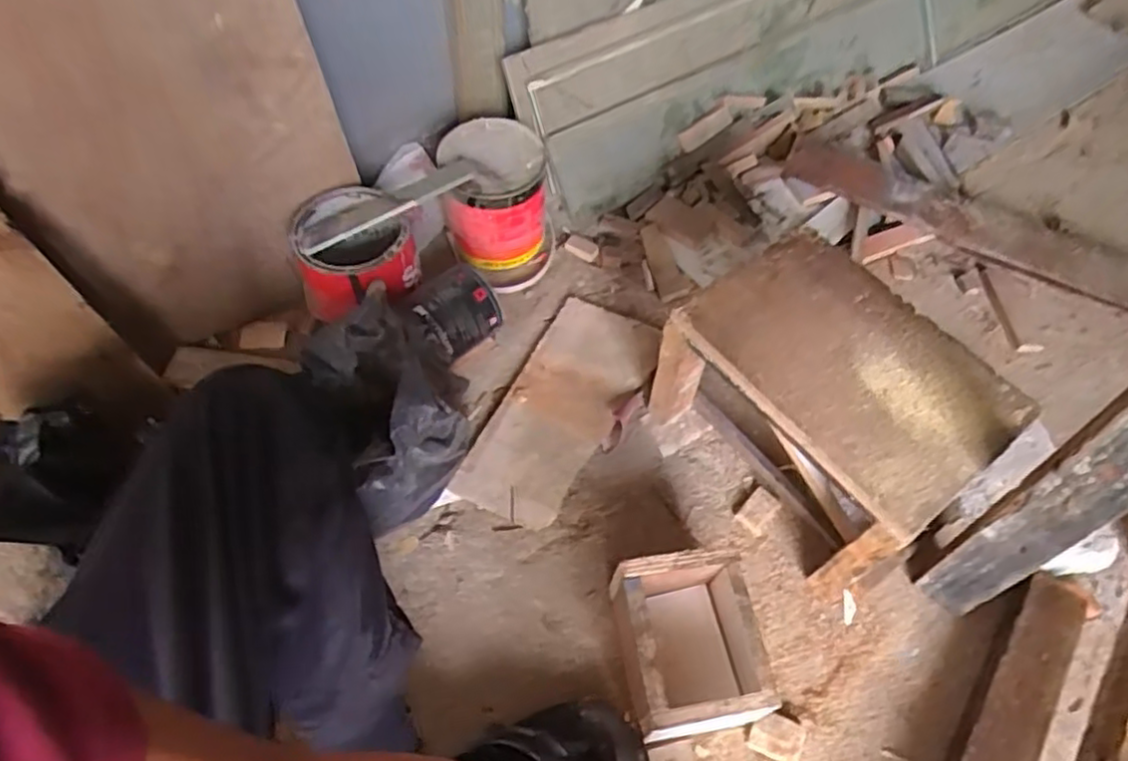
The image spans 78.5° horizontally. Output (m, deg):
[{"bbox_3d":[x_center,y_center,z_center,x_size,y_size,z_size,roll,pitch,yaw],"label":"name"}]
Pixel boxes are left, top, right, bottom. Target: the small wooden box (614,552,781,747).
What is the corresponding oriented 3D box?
[{"bbox_3d":[0.127,0.273,0.715,0.126,0.107,0.156,-7,57,-6],"label":"small wooden box"}]

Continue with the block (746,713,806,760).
[{"bbox_3d":[0.221,0.369,0.714,0.054,0.021,0.039,18,58,10],"label":"block"}]

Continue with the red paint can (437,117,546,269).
[{"bbox_3d":[-0.102,-0.273,1.029,0.142,0.178,0.145,1,57,-1],"label":"red paint can"}]

